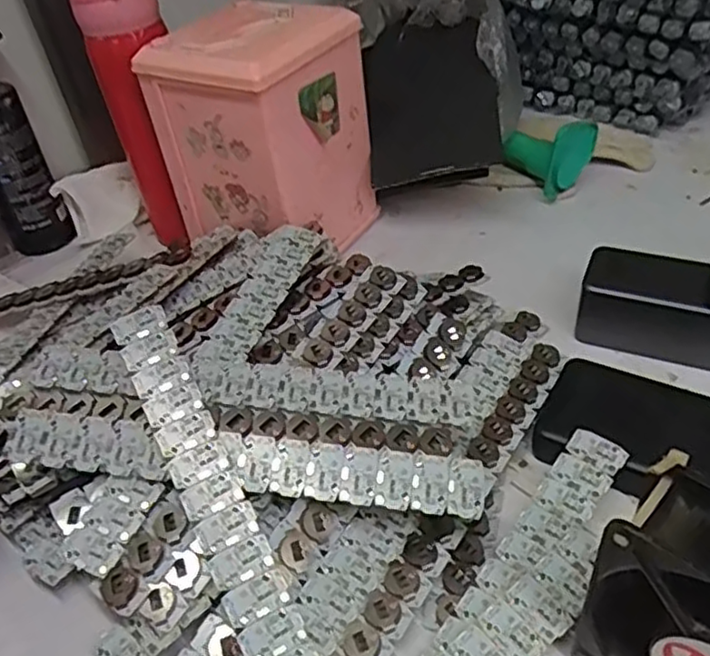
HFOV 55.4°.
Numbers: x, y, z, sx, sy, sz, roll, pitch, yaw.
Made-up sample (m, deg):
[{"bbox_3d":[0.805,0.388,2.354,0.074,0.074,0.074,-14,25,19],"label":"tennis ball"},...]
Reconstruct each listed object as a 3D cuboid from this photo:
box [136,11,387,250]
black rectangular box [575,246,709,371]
[{"bbox_3d":[-0.072,-0.149,0.536,0.126,0.167,0.122,15,46,23],"label":"box"},{"bbox_3d":[0.218,-0.010,0.450,0.129,0.053,0.052,13,45,22],"label":"black rectangular box"}]

